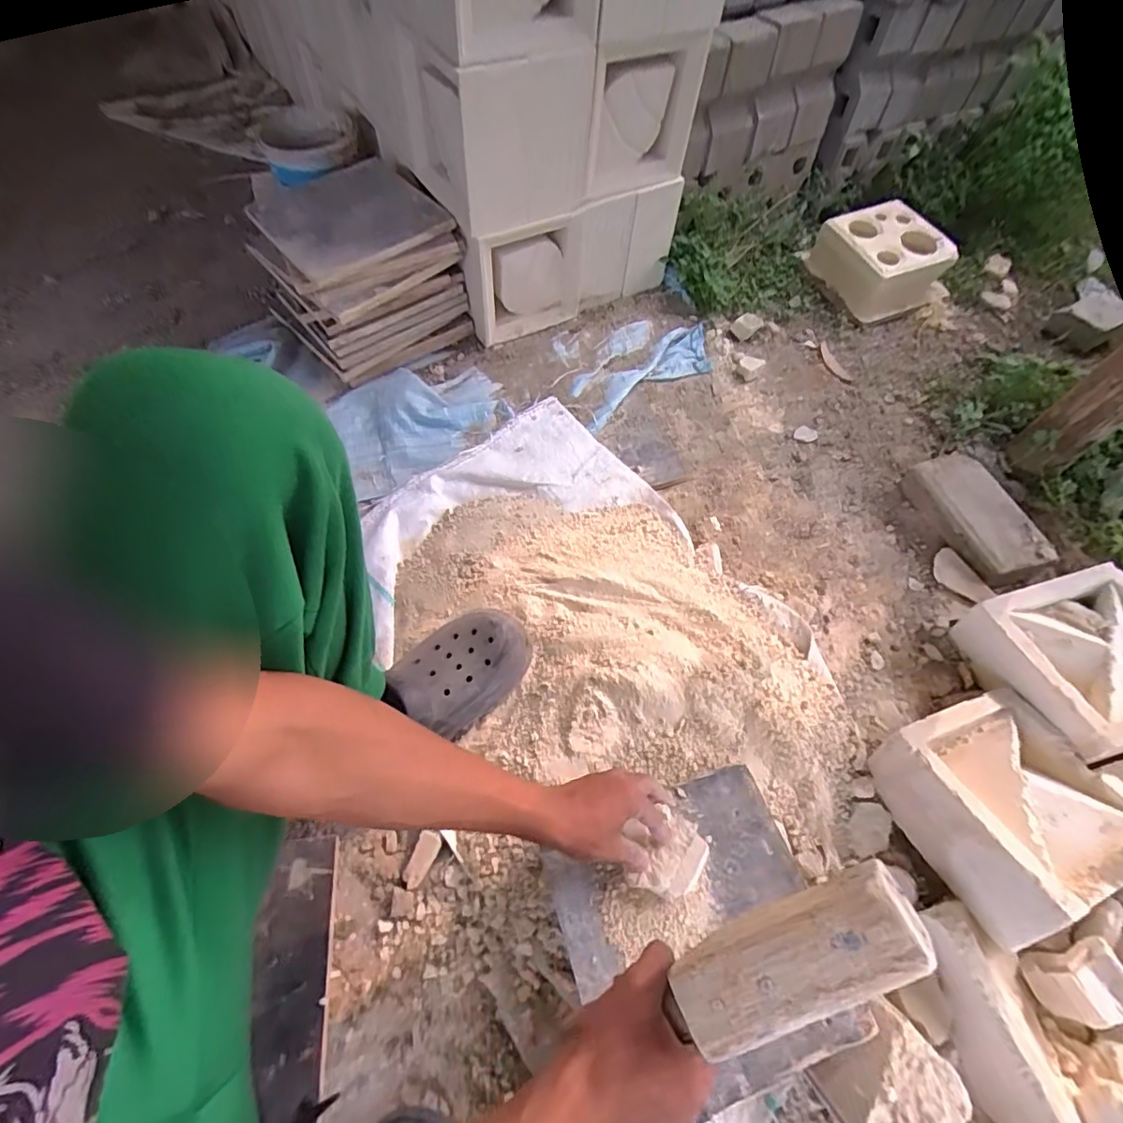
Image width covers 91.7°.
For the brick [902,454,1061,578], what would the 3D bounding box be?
[{"bbox_3d":[0.627,-0.066,0.839,0.099,0.069,0.212,-13,61,-11],"label":"brick"}]

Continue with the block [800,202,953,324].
[{"bbox_3d":[0.695,-0.657,1.188,0.225,0.111,0.234,-20,63,-15],"label":"block"}]

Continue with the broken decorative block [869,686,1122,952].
[{"bbox_3d":[0.485,0.250,0.586,0.209,0.098,0.199,-21,63,-15],"label":"broken decorative block"}]

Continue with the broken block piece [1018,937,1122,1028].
[{"bbox_3d":[0.505,0.416,0.540,0.069,0.078,0.058,-15,61,-12],"label":"broken block piece"}]

